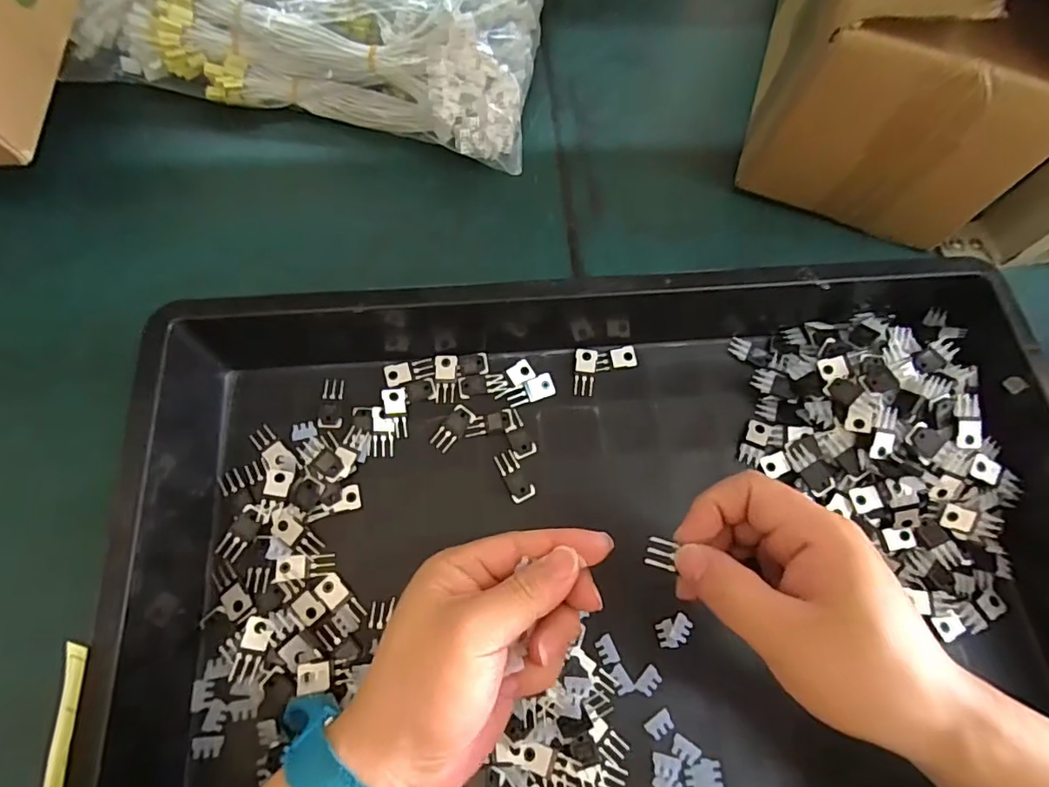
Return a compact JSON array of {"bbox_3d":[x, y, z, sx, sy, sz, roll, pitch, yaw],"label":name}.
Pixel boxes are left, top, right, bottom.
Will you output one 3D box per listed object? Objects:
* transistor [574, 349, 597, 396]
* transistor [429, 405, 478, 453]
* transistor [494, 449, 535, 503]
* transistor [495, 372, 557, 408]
[{"bbox_3d":[0.044,-0.016,0.394,0.015,0.004,0.034,6,67,-1],"label":"transistor"},{"bbox_3d":[-0.050,0.023,0.377,0.016,0.004,0.033,40,71,13],"label":"transistor"},{"bbox_3d":[-0.007,0.055,0.368,0.016,0.004,0.035,-25,71,-12],"label":"transistor"},{"bbox_3d":[0.002,-0.001,0.387,0.041,0.004,0.015,-19,70,-11],"label":"transistor"}]

